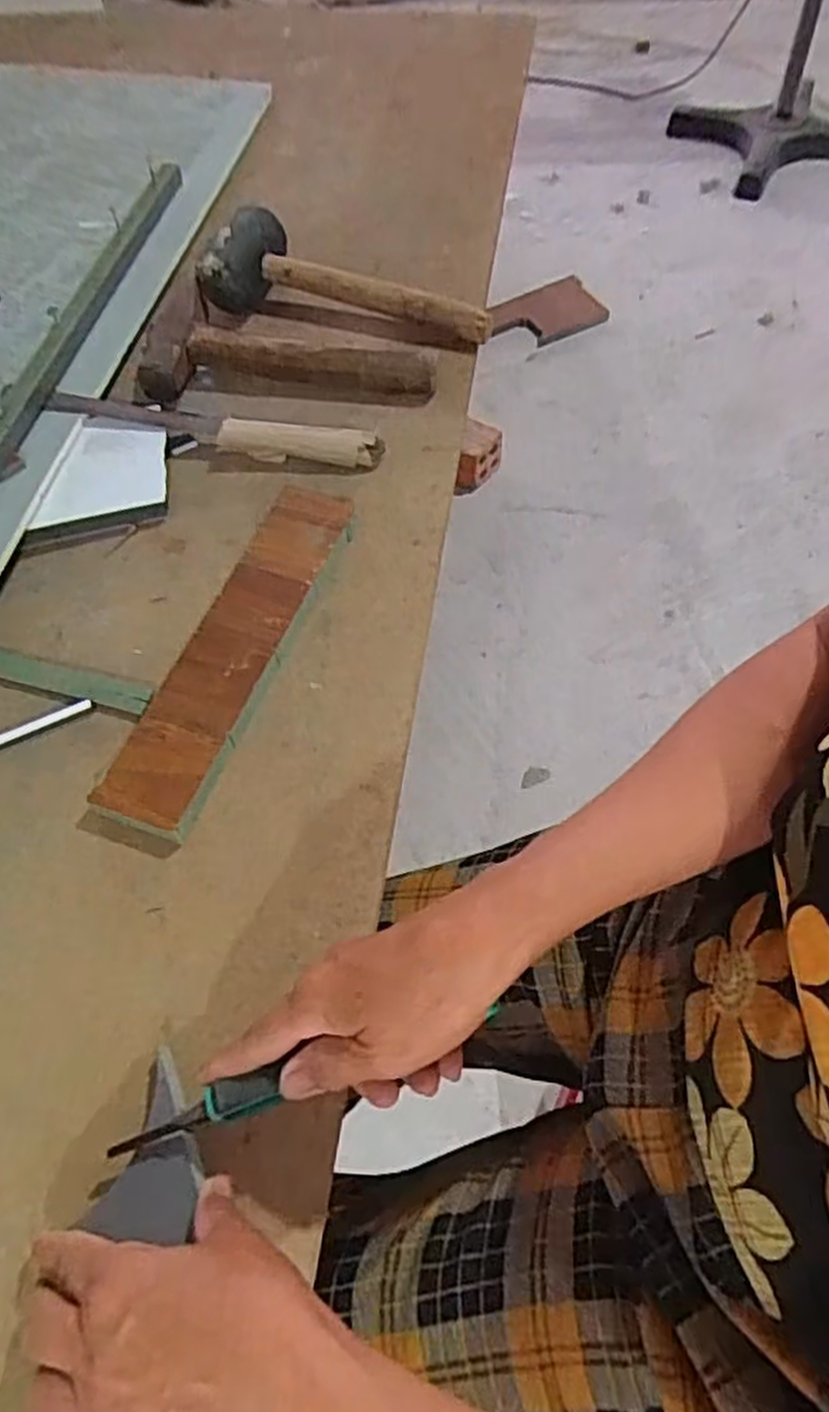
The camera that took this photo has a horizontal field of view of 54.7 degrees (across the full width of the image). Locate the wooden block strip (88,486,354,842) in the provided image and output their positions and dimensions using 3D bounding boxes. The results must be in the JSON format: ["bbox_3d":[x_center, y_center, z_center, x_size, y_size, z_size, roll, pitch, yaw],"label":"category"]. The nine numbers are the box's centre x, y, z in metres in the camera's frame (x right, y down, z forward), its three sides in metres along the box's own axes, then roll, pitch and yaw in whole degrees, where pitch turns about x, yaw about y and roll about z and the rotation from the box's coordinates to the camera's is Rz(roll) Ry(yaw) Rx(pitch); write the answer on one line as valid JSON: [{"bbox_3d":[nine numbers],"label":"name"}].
[{"bbox_3d":[-0.115,-0.042,0.530,0.062,0.023,0.269,19,61,11],"label":"wooden block strip"}]

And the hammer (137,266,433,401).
[{"bbox_3d":[-0.098,-0.288,0.652,0.225,0.032,0.111,11,60,7],"label":"hammer"}]

